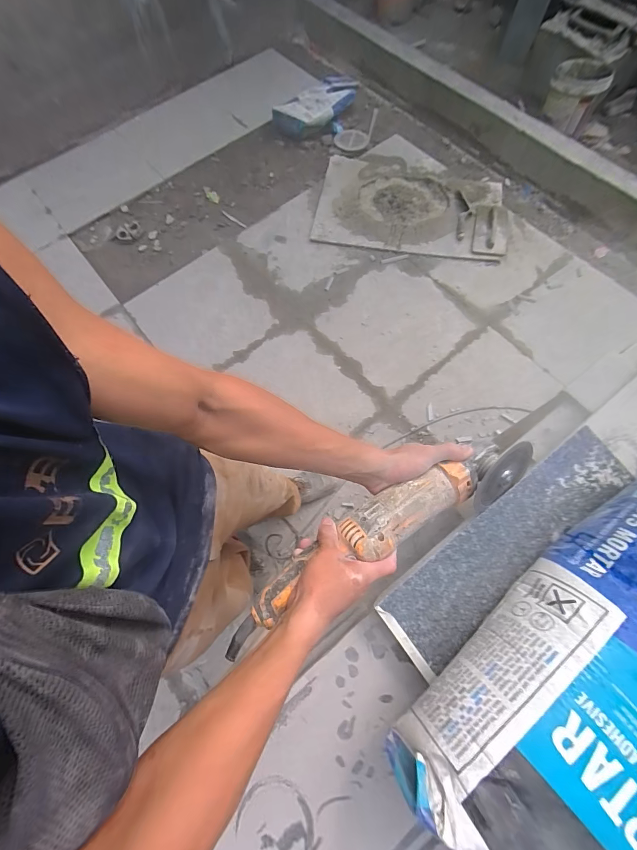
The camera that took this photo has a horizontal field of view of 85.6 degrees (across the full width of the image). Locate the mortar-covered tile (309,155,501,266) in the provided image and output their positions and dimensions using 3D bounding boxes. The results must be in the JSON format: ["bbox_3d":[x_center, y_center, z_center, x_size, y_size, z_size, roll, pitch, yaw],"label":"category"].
[{"bbox_3d":[0.429,-1.049,1.620,0.865,0.066,0.517,10,84,5],"label":"mortar-covered tile"}]

